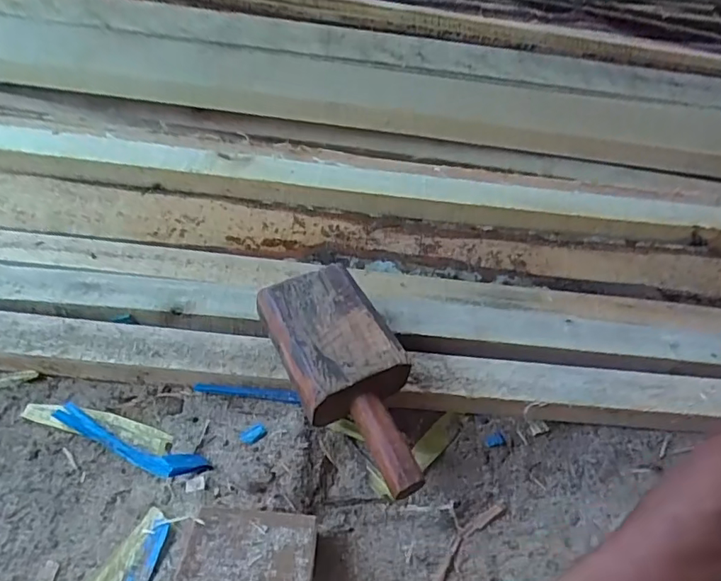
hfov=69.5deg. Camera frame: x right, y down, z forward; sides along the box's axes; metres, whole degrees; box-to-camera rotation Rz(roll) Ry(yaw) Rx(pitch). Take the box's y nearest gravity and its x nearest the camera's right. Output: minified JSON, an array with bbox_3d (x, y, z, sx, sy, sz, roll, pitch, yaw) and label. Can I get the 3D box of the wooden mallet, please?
[{"bbox_3d":[-0.015,0.099,0.613,0.124,0.084,0.291,-18,62,-28],"label":"wooden mallet"}]

